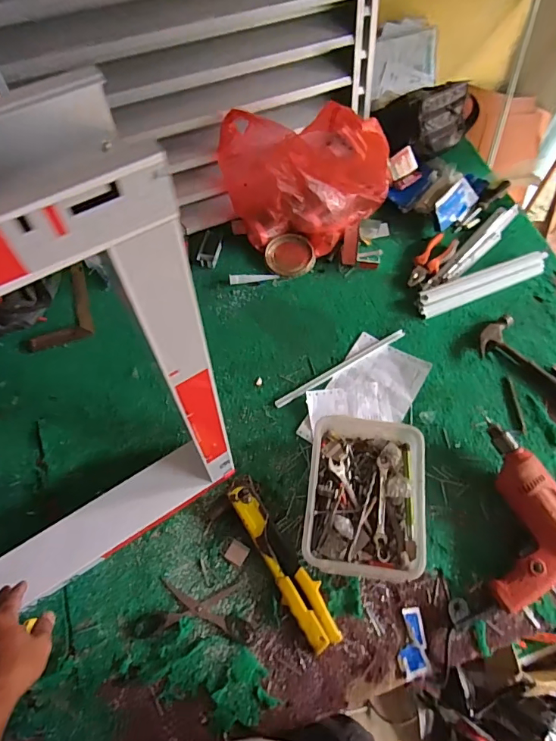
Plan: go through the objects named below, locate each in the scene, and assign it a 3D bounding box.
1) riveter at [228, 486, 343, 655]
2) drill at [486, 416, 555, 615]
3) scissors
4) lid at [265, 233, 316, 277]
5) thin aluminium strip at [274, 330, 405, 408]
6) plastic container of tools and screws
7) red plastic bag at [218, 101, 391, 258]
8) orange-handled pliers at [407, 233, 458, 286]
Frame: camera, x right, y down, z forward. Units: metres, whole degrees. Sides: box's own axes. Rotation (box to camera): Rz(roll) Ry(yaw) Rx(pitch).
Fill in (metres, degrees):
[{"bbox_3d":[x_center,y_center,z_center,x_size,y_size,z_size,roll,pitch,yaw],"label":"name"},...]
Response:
[{"bbox_3d":[0.004,0.275,0.650,0.050,0.029,0.238,-32,70,-16],"label":"riveter"},{"bbox_3d":[0.382,0.210,0.667,0.125,0.061,0.258,8,64,2],"label":"drill"},{"bbox_3d":[-0.116,0.333,0.631,0.161,0.004,0.070,3,64,-1],"label":"scissors"},{"bbox_3d":[0.025,-0.230,0.910,0.095,0.021,0.088,1,64,-2],"label":"lid"},{"bbox_3d":[0.114,-0.008,0.806,0.273,0.010,0.018,-29,69,-15],"label":"thin aluminium strip"},{"bbox_3d":[0.129,0.185,0.683,0.168,0.054,0.226,8,64,2],"label":"plastic container of tools and screws"},{"bbox_3d":[0.063,-0.363,0.825,0.322,0.283,0.142,-3,65,-4],"label":"red plastic bag"},{"bbox_3d":[0.306,-0.221,0.906,0.049,0.009,0.154,37,69,14],"label":"orange-handled pliers"}]

